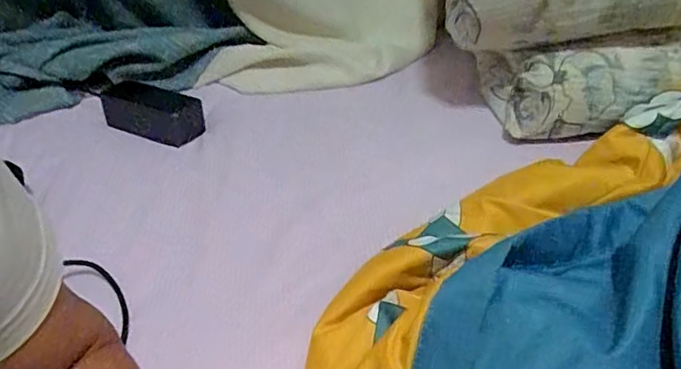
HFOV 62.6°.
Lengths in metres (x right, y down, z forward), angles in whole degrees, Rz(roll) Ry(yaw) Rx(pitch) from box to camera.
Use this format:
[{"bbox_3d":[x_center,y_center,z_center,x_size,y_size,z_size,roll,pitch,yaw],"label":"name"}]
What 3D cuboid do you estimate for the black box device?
[{"bbox_3d":[-0.244,-0.092,0.716,0.148,0.044,0.056,17,43,25],"label":"black box device"}]

